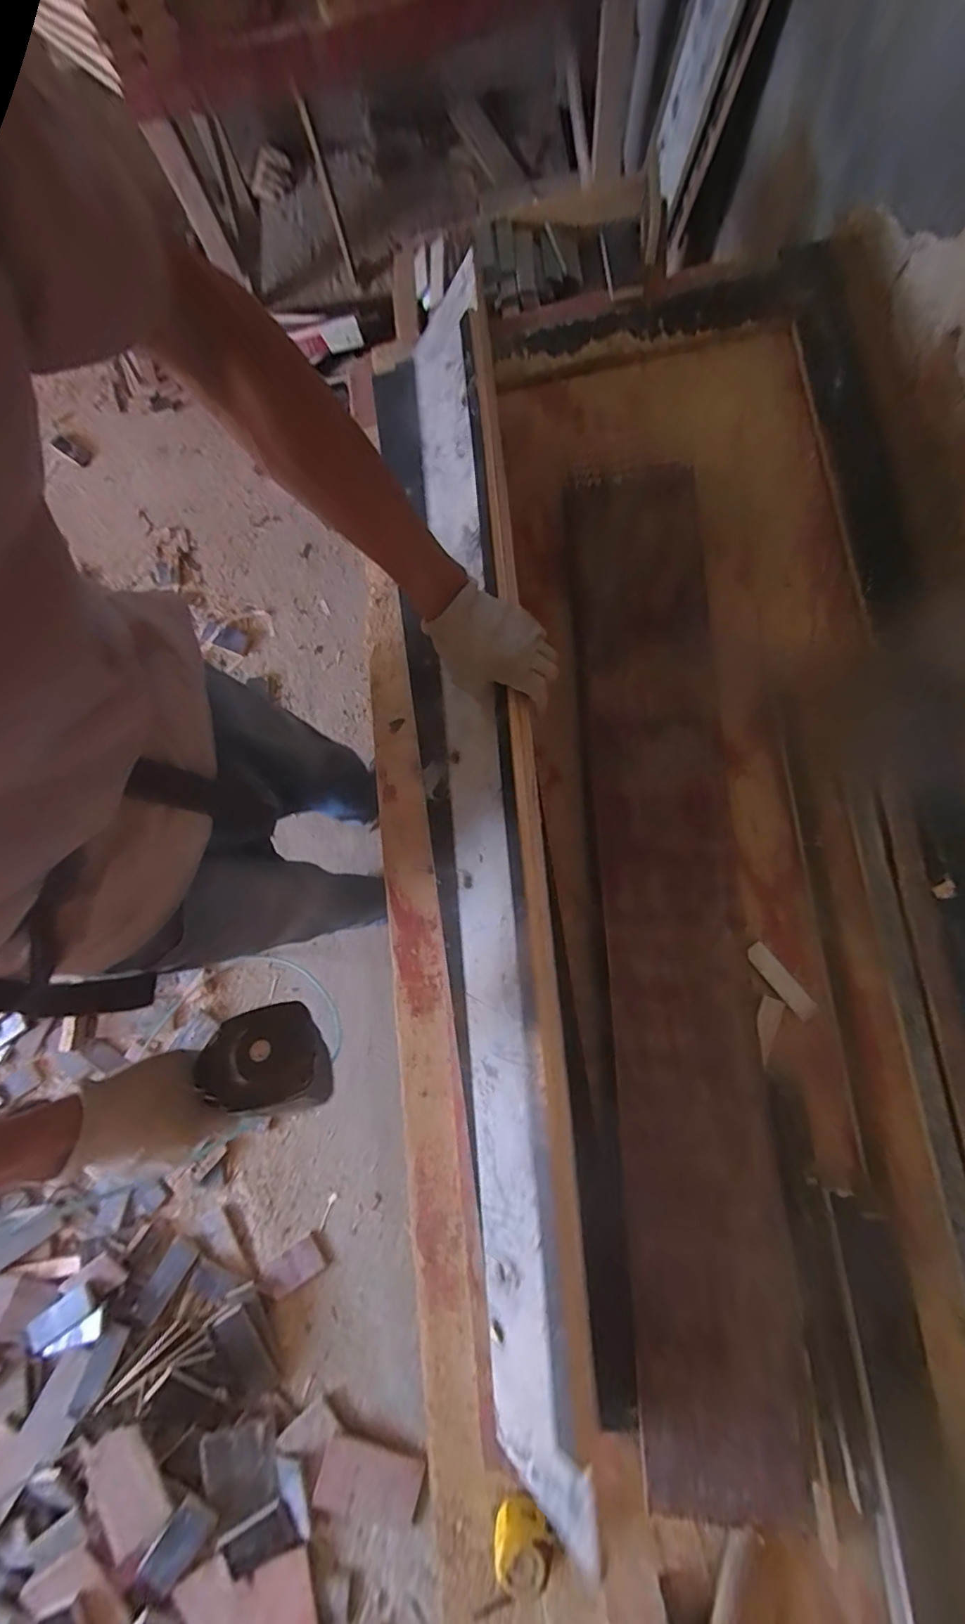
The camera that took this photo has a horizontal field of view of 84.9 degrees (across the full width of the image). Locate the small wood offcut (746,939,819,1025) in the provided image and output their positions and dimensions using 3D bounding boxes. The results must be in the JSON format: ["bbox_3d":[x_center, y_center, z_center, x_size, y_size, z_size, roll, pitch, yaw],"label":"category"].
[{"bbox_3d":[0.363,0.206,0.642,0.028,0.004,0.111,-41,91,-2],"label":"small wood offcut"}]

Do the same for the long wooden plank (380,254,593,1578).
[{"bbox_3d":[-0.012,0.011,0.622,0.028,0.228,1.309,0,81,-34],"label":"long wooden plank"}]

